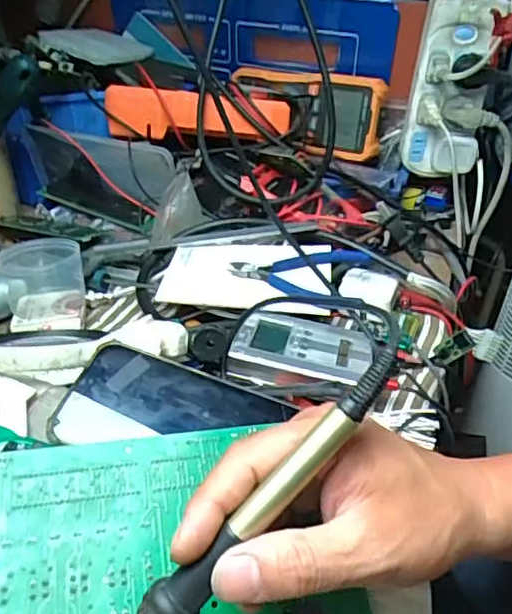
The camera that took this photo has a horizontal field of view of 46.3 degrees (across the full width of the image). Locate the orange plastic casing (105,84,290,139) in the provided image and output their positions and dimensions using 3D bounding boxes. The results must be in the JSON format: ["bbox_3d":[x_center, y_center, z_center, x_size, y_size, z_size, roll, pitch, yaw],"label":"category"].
[{"bbox_3d":[-0.057,-0.184,0.576,0.172,0.042,0.025,5,36,2],"label":"orange plastic casing"}]

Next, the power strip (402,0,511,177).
[{"bbox_3d":[0.196,-0.222,0.613,0.082,0.181,0.056,20,39,21],"label":"power strip"}]

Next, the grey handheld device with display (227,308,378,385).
[{"bbox_3d":[0.037,0.032,0.457,0.098,0.019,0.067,11,37,10],"label":"grey handheld device with display"}]

